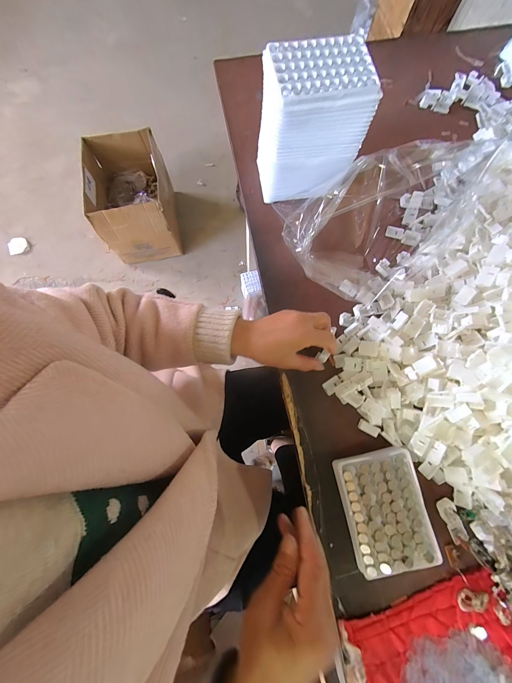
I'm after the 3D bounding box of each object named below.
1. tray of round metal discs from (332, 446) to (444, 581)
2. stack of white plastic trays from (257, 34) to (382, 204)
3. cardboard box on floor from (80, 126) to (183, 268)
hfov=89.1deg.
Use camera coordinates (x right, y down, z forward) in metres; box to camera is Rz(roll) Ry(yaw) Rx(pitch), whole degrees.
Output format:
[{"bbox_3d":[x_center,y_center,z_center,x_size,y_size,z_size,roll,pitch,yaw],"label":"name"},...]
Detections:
[{"bbox_3d":[0.160,0.210,0.332,0.098,0.031,0.128,-11,76,-3],"label":"tray of round metal discs"},{"bbox_3d":[0.077,-0.307,0.388,0.141,0.166,0.095,-1,76,-1],"label":"stack of white plastic trays"},{"bbox_3d":[-0.506,-0.588,1.115,0.308,0.299,0.410,-17,77,-5],"label":"cardboard box on floor"}]

